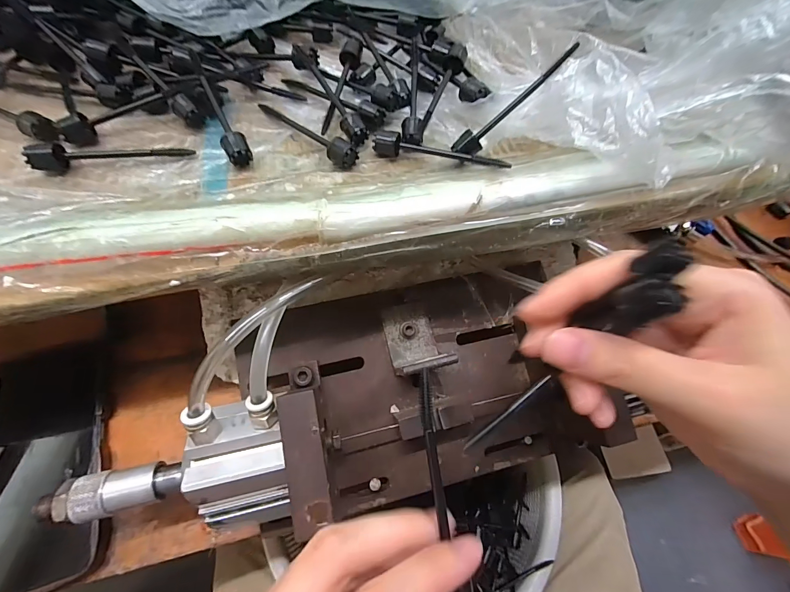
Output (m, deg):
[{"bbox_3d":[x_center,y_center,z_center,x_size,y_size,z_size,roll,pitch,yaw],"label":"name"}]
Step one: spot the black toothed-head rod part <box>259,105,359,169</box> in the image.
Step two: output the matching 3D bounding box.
[{"bbox_3d":[-0.059,-0.110,0.232,0.085,0.016,0.013,39,65,16],"label":"black toothed-head rod part"}]

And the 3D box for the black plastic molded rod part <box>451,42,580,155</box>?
[{"bbox_3d":[0.072,-0.117,0.217,0.085,0.008,0.012,-39,68,17],"label":"black plastic molded rod part"}]

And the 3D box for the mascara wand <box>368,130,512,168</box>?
[{"bbox_3d":[0.029,-0.093,0.228,0.086,0.015,0.015,14,61,3],"label":"mascara wand"}]

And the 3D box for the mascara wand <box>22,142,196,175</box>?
[{"bbox_3d":[-0.170,-0.089,0.213,0.083,0.016,0.017,-10,62,-10],"label":"mascara wand"}]

